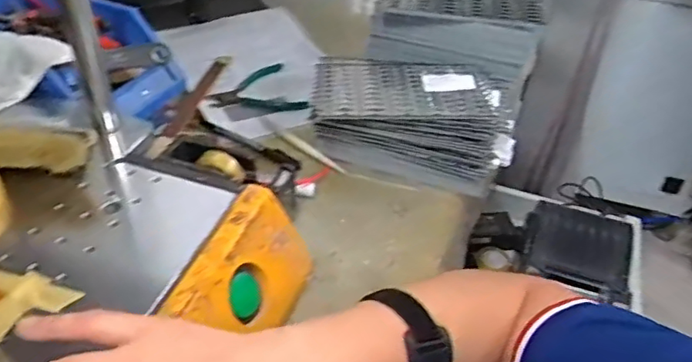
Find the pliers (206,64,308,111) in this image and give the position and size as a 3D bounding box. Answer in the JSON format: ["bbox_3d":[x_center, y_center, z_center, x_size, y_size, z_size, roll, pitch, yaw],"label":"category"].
[{"bbox_3d":[-0.121,-0.119,0.770,0.116,0.015,0.101,-13,42,-19],"label":"pliers"}]

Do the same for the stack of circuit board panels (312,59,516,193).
[{"bbox_3d":[0.076,-0.074,0.693,0.229,0.077,0.146,12,40,10],"label":"stack of circuit board panels"}]

